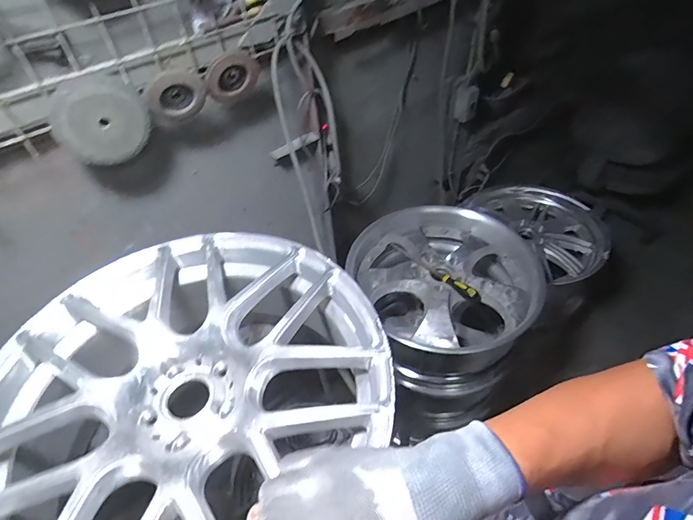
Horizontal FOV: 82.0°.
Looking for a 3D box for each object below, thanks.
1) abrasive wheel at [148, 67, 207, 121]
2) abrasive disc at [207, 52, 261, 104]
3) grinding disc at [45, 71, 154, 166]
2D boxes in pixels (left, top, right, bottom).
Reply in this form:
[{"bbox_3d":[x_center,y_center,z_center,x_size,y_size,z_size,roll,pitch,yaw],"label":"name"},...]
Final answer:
[{"bbox_3d":[-0.274,-0.266,0.642,0.088,0.069,0.026,-26,48,-17],"label":"abrasive wheel"},{"bbox_3d":[-0.195,-0.312,0.689,0.089,0.074,0.031,-21,47,-13],"label":"abrasive disc"},{"bbox_3d":[-0.363,-0.207,0.596,0.125,0.122,0.012,-34,51,-24],"label":"grinding disc"}]

